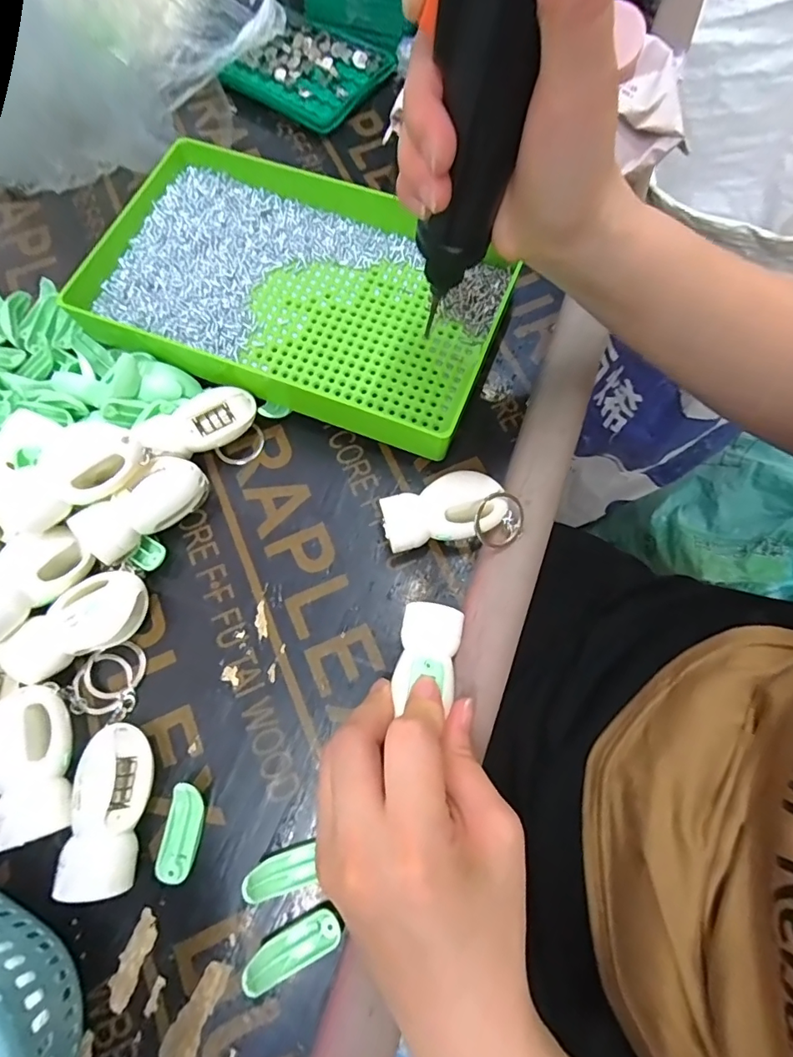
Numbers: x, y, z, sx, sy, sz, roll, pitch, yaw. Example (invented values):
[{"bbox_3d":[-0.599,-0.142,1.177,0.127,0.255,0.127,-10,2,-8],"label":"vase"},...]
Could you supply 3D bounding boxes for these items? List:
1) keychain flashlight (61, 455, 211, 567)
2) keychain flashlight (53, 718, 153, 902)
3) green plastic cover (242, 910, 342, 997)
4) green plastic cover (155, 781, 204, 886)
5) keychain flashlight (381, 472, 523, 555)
[{"bbox_3d":[-0.134,-0.011,0.263,0.027,0.021,0.066,42,65,14],"label":"keychain flashlight"},{"bbox_3d":[-0.129,0.124,0.223,0.028,0.022,0.066,-2,71,1],"label":"keychain flashlight"},{"bbox_3d":[-0.046,0.184,0.215,0.042,0.007,0.014,-9,69,-33],"label":"green plastic cover"},{"bbox_3d":[-0.099,0.139,0.228,0.016,0.013,0.041,8,72,4],"label":"green plastic cover"},{"bbox_3d":[0.029,-0.008,0.269,0.072,0.027,0.040,-3,71,0],"label":"keychain flashlight"}]

